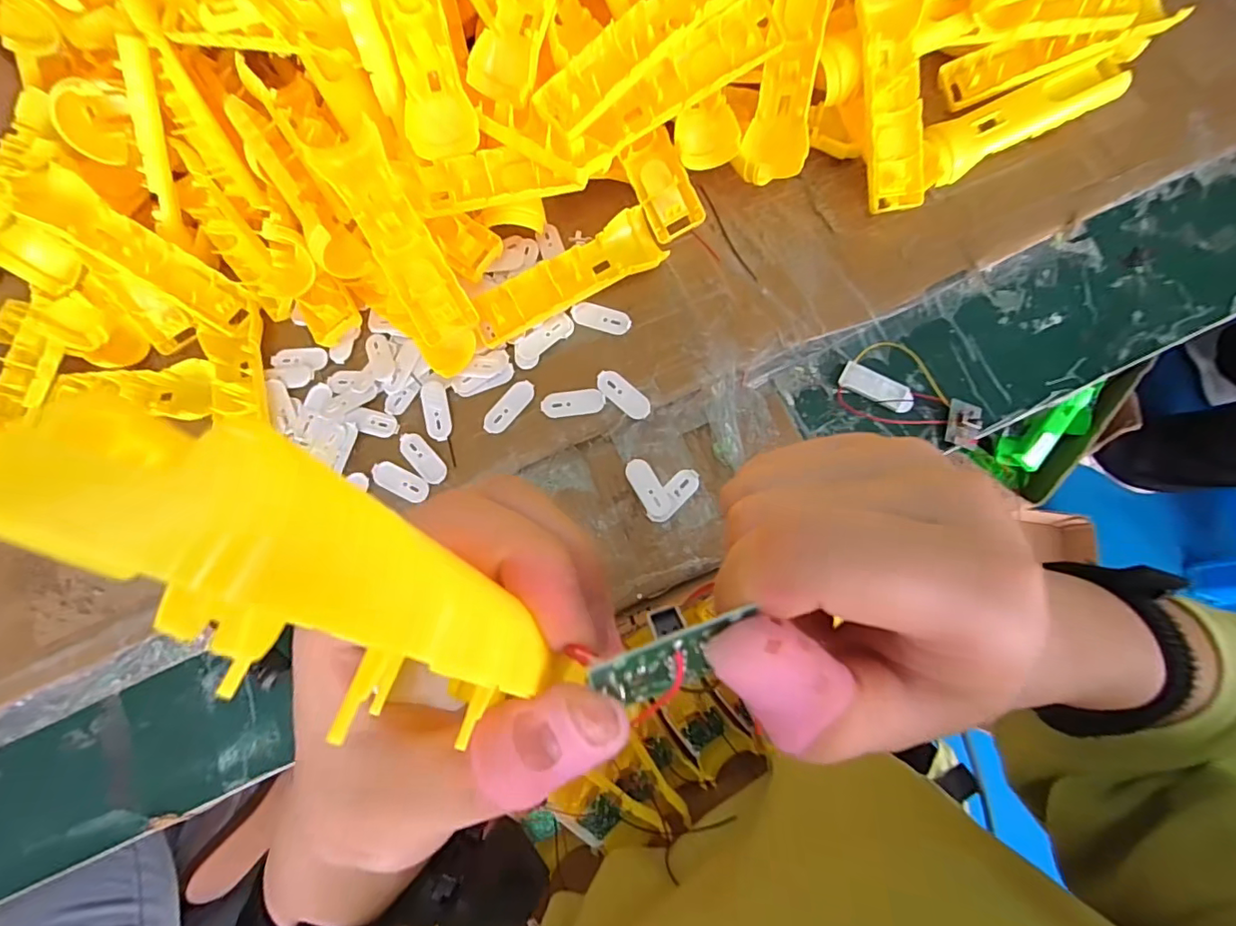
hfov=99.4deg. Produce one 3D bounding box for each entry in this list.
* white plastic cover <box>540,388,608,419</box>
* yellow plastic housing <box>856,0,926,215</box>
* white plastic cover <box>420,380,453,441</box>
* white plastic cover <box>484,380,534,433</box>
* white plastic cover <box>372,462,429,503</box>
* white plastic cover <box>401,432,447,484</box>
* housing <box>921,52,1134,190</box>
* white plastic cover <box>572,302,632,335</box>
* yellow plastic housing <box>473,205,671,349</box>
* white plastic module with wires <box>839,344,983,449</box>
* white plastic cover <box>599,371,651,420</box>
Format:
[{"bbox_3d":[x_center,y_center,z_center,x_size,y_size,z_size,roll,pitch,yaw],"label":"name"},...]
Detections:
[{"bbox_3d":[-0.036,-0.048,0.417,0.050,0.004,0.020,-8,81,1],"label":"white plastic cover"},{"bbox_3d":[0.215,-0.285,0.411,0.049,0.020,0.159,-7,100,1],"label":"yellow plastic housing"},{"bbox_3d":[-0.147,-0.043,0.424,0.022,0.004,0.049,-11,81,1],"label":"white plastic cover"},{"bbox_3d":[-0.088,-0.045,0.420,0.020,0.004,0.050,41,85,7],"label":"white plastic cover"},{"bbox_3d":[-0.173,0.015,0.417,0.049,0.007,0.022,24,83,5],"label":"white plastic cover"},{"bbox_3d":[-0.155,-0.005,0.415,0.020,0.006,0.050,-41,82,-4],"label":"white plastic cover"},{"bbox_3d":[0.326,-0.284,0.436,0.175,0.029,0.042,-25,82,-2],"label":"housing"},{"bbox_3d":[-0.014,-0.120,0.431,0.049,0.004,0.020,18,83,5],"label":"white plastic cover"},{"bbox_3d":[-0.040,-0.146,0.421,0.155,0.022,0.048,-29,82,-2],"label":"yellow plastic housing"},{"bbox_3d":[0.233,-0.058,0.412,0.107,0.020,0.065,22,83,5],"label":"white plastic module with wires"},{"bbox_3d":[0.005,-0.055,0.418,0.050,0.004,0.021,42,85,7],"label":"white plastic cover"}]

